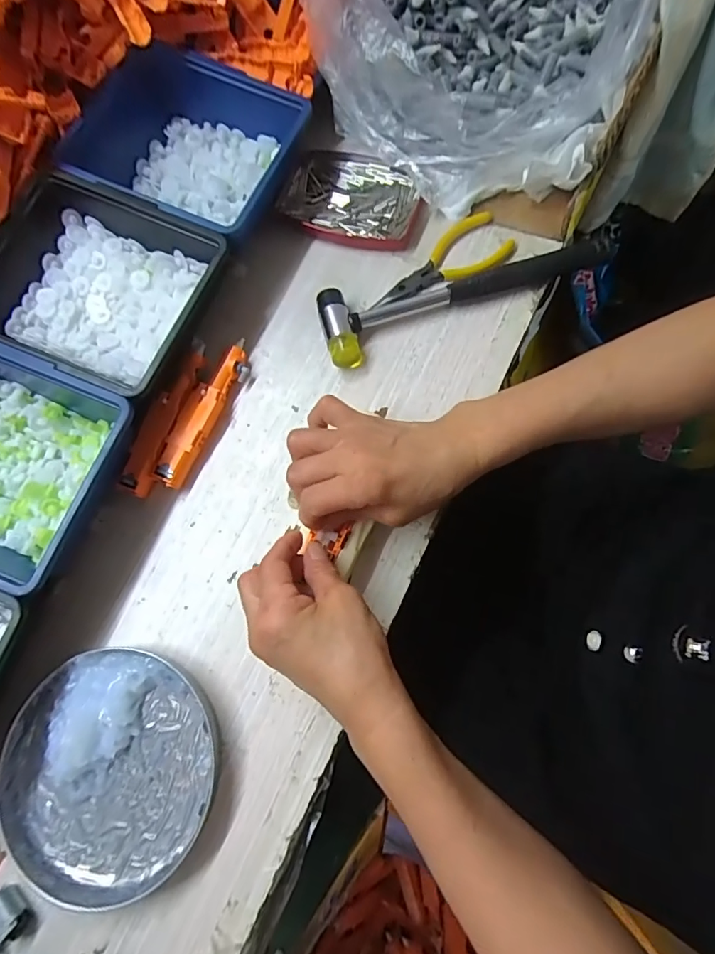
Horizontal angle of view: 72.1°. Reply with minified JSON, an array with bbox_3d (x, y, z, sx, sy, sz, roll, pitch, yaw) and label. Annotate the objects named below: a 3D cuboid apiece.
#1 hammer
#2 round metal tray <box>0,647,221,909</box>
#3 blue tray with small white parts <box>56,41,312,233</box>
[{"bbox_3d":[0.080,-0.154,0.388,0.226,0.023,0.061,-21,73,0],"label":"hammer"},{"bbox_3d":[-0.164,0.192,0.324,0.140,0.024,0.144,-2,74,6],"label":"round metal tray"},{"bbox_3d":[-0.141,-0.272,0.411,0.169,0.062,0.144,23,78,12],"label":"blue tray with small white parts"}]

